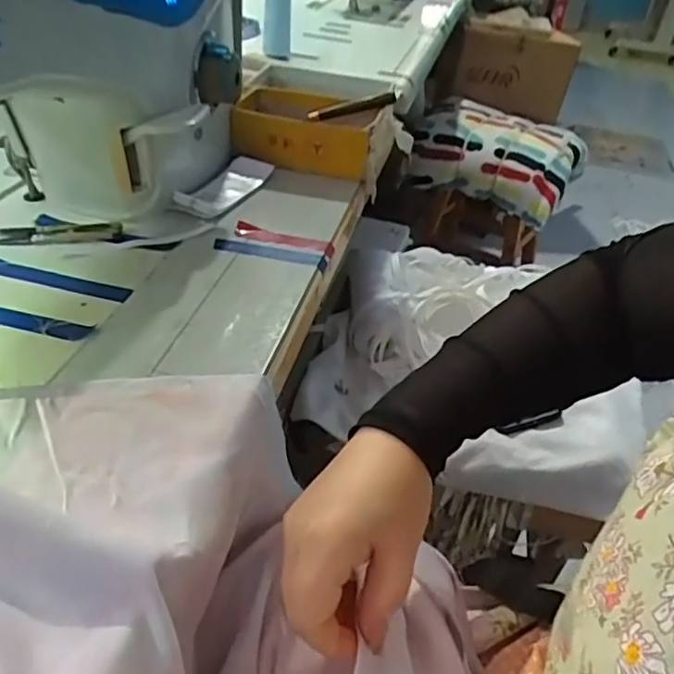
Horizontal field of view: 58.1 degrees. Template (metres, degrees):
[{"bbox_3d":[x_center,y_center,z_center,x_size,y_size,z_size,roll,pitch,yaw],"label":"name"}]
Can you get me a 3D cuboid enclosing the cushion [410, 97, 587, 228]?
[{"bbox_3d":[0.444,-0.487,1.665,0.436,0.181,0.268,32,45,30],"label":"cushion"}]

